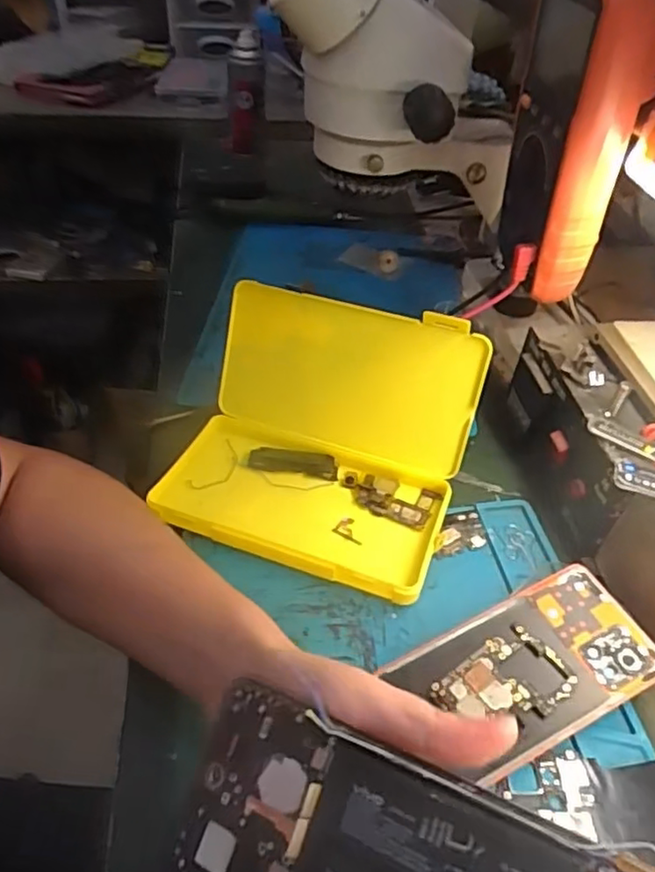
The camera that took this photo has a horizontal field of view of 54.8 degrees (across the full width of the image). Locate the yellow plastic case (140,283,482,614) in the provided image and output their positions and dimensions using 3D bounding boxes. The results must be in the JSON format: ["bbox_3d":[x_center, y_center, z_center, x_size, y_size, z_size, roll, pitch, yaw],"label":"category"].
[{"bbox_3d":[-0.008,-0.003,0.434,0.199,0.105,0.162,15,43,10],"label":"yellow plastic case"}]

